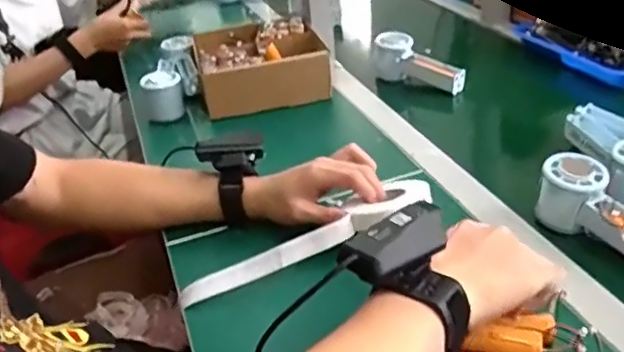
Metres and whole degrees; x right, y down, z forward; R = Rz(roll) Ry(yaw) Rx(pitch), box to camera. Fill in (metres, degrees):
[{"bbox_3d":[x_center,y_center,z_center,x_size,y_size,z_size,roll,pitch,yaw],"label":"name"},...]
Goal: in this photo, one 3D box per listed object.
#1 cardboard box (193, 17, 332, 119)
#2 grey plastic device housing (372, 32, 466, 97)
[{"bbox_3d":[-0.080,-0.177,0.919,0.182,0.073,0.219,-10,32,-9],"label":"cardboard box"},{"bbox_3d":[0.163,-0.162,0.898,0.148,0.059,0.049,31,44,25],"label":"grey plastic device housing"}]

